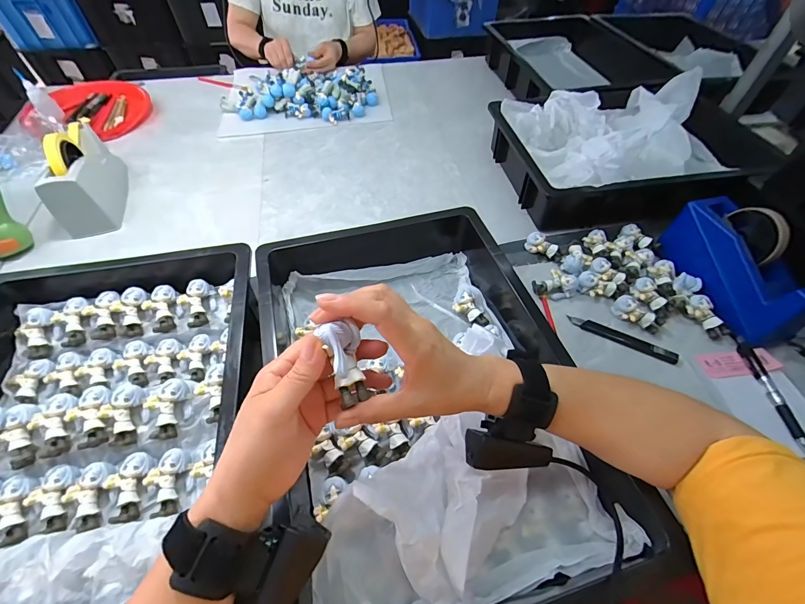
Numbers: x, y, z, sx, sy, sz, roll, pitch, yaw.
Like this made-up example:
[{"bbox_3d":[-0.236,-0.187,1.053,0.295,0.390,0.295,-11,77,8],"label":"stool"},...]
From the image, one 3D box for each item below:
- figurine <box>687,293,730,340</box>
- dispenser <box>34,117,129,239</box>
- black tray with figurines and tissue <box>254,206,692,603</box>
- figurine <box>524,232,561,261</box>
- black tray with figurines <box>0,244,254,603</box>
[{"bbox_3d":[0.397,0.018,0.470,0.021,0.020,0.059,-15,67,-11],"label":"figurine"},{"bbox_3d":[-0.570,-0.234,0.647,0.085,0.117,0.234,-20,55,-15],"label":"dispenser"},{"bbox_3d":[0.020,0.077,0.410,0.305,0.090,0.462,-11,53,-9],"label":"black tray with figurines and tissue"},{"bbox_3d":[0.225,-0.087,0.582,0.028,0.028,0.060,-24,56,-18],"label":"figurine"},{"bbox_3d":[-0.336,0.144,0.366,0.356,0.084,0.451,-9,53,-7],"label":"black tray with figurines"}]

